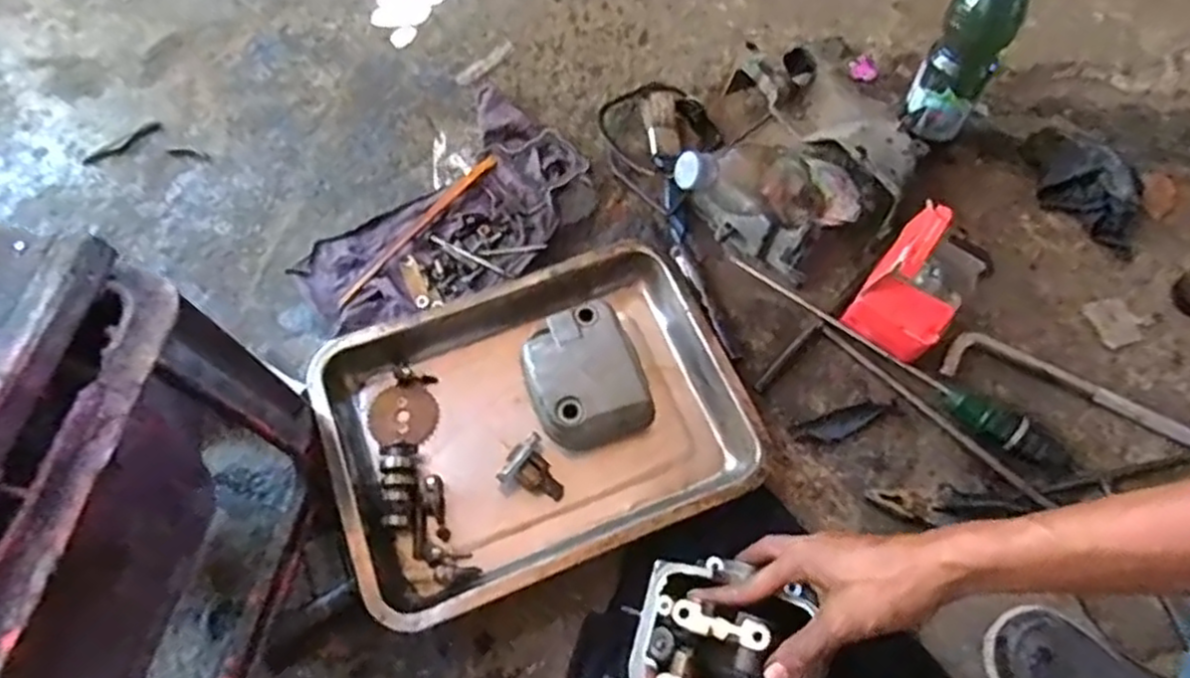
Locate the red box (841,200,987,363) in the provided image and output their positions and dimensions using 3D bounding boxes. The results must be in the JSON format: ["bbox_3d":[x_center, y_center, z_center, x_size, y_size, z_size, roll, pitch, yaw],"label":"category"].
[{"bbox_3d":[0.286,-0.045,0.640,0.078,0.149,0.073,33,70,14],"label":"red box"}]

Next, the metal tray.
[{"bbox_3d":[-0.051,0.070,0.639,0.351,0.053,0.260,-21,68,-9],"label":"metal tray"}]

